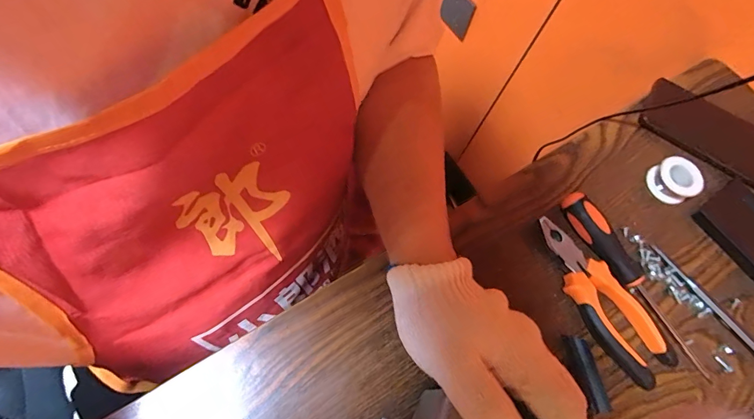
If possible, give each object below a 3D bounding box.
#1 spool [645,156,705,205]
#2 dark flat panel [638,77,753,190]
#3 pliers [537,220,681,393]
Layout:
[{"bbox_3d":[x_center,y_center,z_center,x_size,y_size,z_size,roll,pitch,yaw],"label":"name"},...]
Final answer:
[{"bbox_3d":[0.299,-0.029,0.399,0.038,0.023,0.042,-12,71,-12],"label":"spool"},{"bbox_3d":[0.366,-0.079,0.434,0.151,0.017,0.076,37,68,7],"label":"dark flat panel"},{"bbox_3d":[0.191,0.072,0.342,0.044,0.013,0.147,-24,68,-14],"label":"pliers"}]

